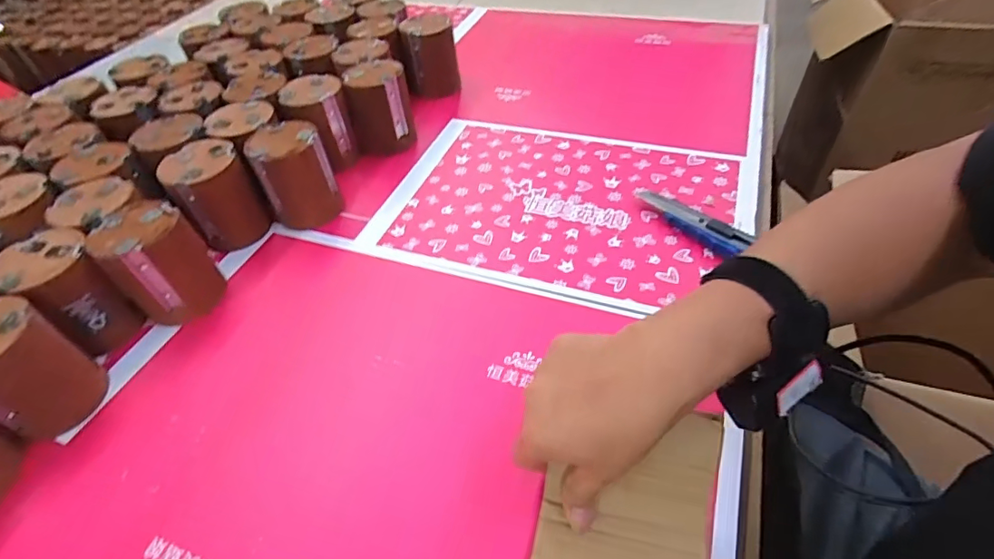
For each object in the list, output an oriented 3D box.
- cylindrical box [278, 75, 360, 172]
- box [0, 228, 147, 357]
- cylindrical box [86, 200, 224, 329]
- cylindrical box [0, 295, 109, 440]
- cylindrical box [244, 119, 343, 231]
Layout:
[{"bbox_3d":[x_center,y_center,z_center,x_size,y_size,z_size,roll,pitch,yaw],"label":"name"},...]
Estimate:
[{"bbox_3d":[-0.230,-0.203,0.662,0.082,0.101,0.073,-32,51,-22],"label":"cylindrical box"},{"bbox_3d":[-0.401,0.017,0.481,0.076,0.108,0.071,18,51,22],"label":"box"},{"bbox_3d":[-0.339,-0.020,0.510,0.082,0.103,0.094,-33,52,-23],"label":"cylindrical box"},{"bbox_3d":[-0.399,0.076,0.425,0.071,0.107,0.076,18,51,22],"label":"cylindrical box"},{"bbox_3d":[-0.232,-0.119,0.590,0.080,0.106,0.076,-23,48,-15],"label":"cylindrical box"}]

